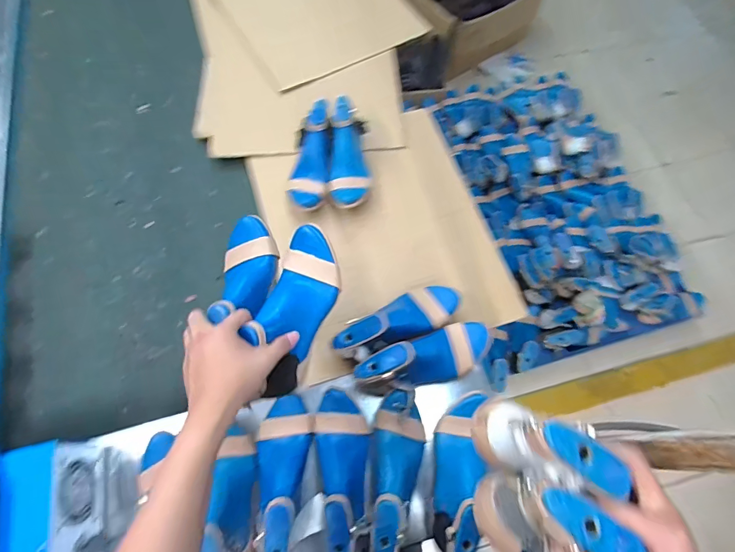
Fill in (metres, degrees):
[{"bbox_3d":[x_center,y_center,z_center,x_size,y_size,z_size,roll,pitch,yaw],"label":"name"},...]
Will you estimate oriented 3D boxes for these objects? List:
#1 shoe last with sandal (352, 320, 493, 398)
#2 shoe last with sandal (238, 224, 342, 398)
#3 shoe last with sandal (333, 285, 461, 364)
[{"bbox_3d":[0.098,0.143,0.704,0.244,0.085,0.084,-12,66,-23],"label":"shoe last with sandal"},{"bbox_3d":[-0.093,0.032,0.545,0.088,0.072,0.219,12,71,4],"label":"shoe last with sandal"},{"bbox_3d":[0.050,0.081,0.721,0.240,0.091,0.088,-20,67,-31],"label":"shoe last with sandal"}]

